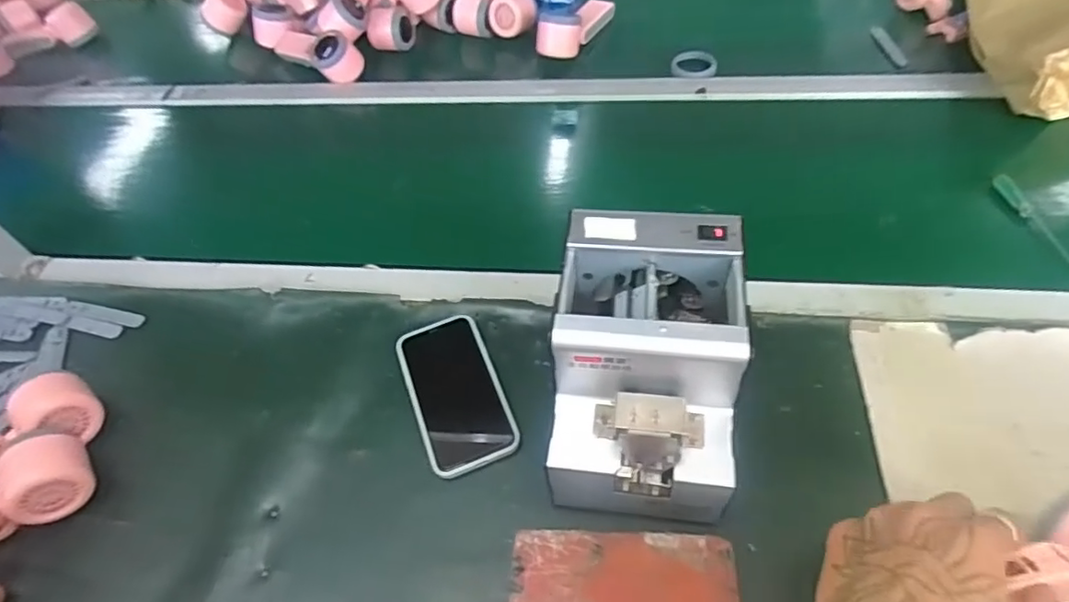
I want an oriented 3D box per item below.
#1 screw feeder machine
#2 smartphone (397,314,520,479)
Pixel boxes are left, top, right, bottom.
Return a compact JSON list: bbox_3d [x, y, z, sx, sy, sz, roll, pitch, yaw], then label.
[{"bbox_3d":[0.081,0.051,0.450,0.121,0.147,0.176,3,52,9],"label":"screw feeder machine"},{"bbox_3d":[-0.070,0.077,0.532,0.074,0.005,0.148,-20,52,-9],"label":"smartphone"}]

